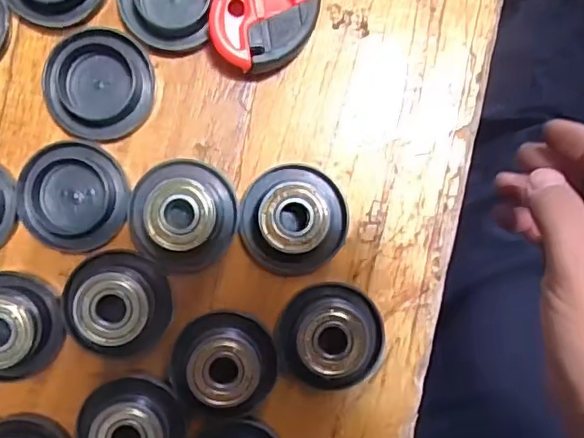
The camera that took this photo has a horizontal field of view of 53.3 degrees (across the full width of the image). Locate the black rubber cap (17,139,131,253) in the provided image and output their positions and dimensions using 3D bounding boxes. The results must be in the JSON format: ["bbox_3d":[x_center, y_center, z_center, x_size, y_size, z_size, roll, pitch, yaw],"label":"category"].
[{"bbox_3d":[-0.066,-0.007,0.178,0.031,0.006,0.033,0,91,-3],"label":"black rubber cap"}]

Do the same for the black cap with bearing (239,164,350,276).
[{"bbox_3d":[0.000,0.000,0.176,0.031,0.017,0.032,0,91,-3],"label":"black cap with bearing"}]

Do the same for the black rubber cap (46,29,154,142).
[{"bbox_3d":[-0.059,-0.041,0.178,0.030,0.005,0.033,0,91,-3],"label":"black rubber cap"}]

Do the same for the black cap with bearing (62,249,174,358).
[{"bbox_3d":[-0.051,0.024,0.172,0.027,0.016,0.029,0,91,-3],"label":"black cap with bearing"}]

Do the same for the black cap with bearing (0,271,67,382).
[{"bbox_3d":[-0.084,0.031,0.173,0.031,0.014,0.027,38,89,-3],"label":"black cap with bearing"}]

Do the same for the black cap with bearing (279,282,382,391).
[{"bbox_3d":[0.012,0.035,0.177,0.029,0.016,0.027,0,91,-3],"label":"black cap with bearing"}]

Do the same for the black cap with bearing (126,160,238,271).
[{"bbox_3d":[-0.032,-0.001,0.174,0.029,0.017,0.033,6,91,-3],"label":"black cap with bearing"}]

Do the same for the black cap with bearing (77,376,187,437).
[{"bbox_3d":[-0.047,0.062,0.173,0.027,0.016,0.031,-44,93,-1],"label":"black cap with bearing"}]

